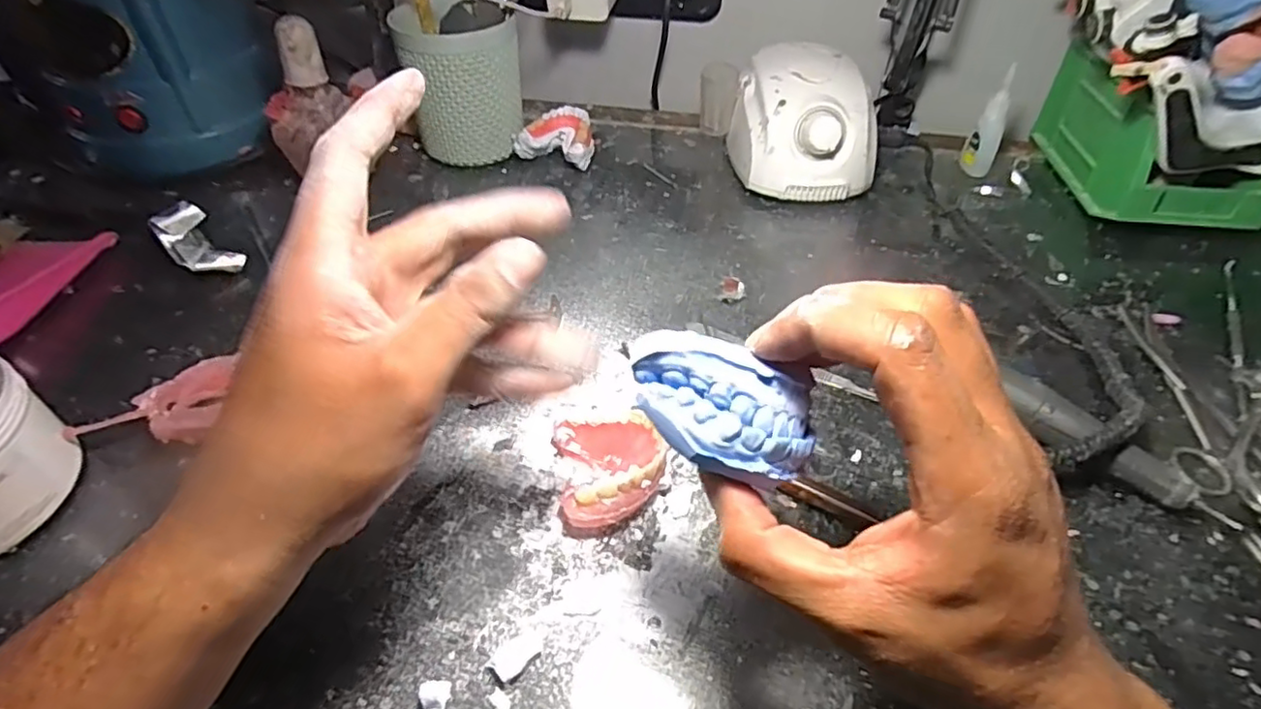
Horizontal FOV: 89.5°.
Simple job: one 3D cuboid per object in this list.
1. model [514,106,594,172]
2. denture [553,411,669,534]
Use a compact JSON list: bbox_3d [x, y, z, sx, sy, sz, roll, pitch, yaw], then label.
[{"bbox_3d":[-0.060,-0.184,0.545,0.059,0.034,0.050,15,47,14],"label":"model"},{"bbox_3d":[-0.009,0.054,0.312,0.052,0.026,0.060,-7,46,-7],"label":"denture"}]

